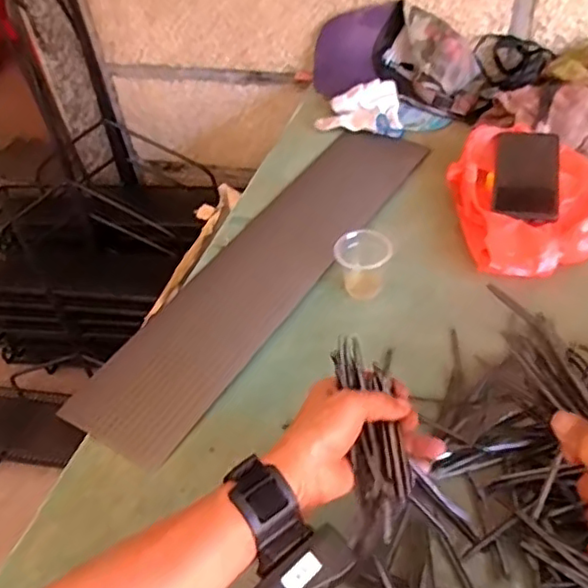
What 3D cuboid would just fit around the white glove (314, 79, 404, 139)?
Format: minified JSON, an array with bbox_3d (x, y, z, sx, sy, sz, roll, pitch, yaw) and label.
[{"bbox_3d":[0.099,-0.282,0.982,0.132,0.047,0.096,-3,45,7],"label":"white glove"}]

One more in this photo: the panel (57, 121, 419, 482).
[{"bbox_3d":[-0.028,-0.042,0.792,0.146,0.015,0.597,22,53,27],"label":"panel"}]

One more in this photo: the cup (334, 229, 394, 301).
[{"bbox_3d":[0.083,-0.036,0.719,0.060,0.057,0.052,-15,45,-7],"label":"cup"}]

